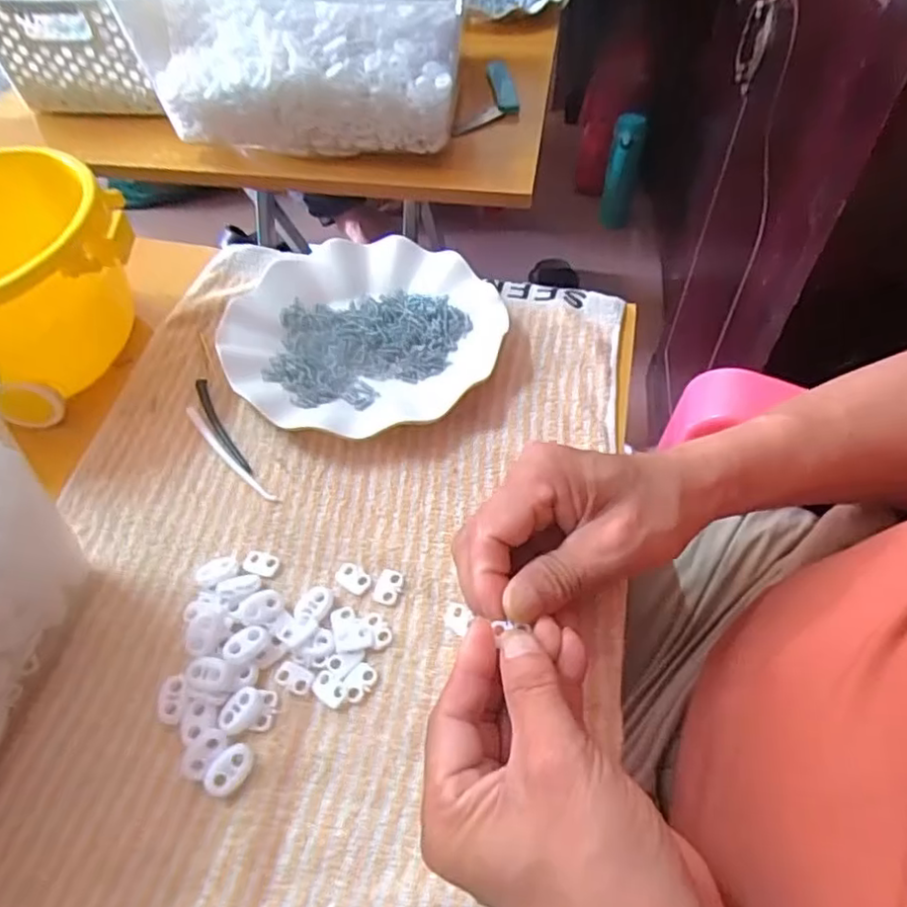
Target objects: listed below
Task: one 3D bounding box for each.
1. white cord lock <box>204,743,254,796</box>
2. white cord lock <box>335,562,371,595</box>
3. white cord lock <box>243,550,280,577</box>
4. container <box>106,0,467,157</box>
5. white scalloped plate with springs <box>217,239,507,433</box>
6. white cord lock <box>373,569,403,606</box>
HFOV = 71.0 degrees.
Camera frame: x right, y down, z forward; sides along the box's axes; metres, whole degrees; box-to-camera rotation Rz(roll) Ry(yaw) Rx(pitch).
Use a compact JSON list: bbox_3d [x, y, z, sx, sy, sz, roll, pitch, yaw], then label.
[{"bbox_3d":[-0.099,0.140,0.281,0.016,0.004,0.022,38,66,2],"label":"white cord lock"},{"bbox_3d":[-0.054,0.066,0.338,0.021,0.004,0.013,30,60,21],"label":"white cord lock"},{"bbox_3d":[-0.105,0.060,0.346,0.019,0.004,0.013,18,56,14],"label":"white cord lock"},{"bbox_3d":[-0.145,-0.405,0.624,0.309,0.109,0.239,4,54,4],"label":"container"},{"bbox_3d":[-0.060,-0.084,0.436,0.180,0.025,0.170,-1,54,1],"label":"white scalloped plate with springs"},{"bbox_3d":[-0.035,0.070,0.335,0.013,0.004,0.018,11,55,9],"label":"white cord lock"}]

